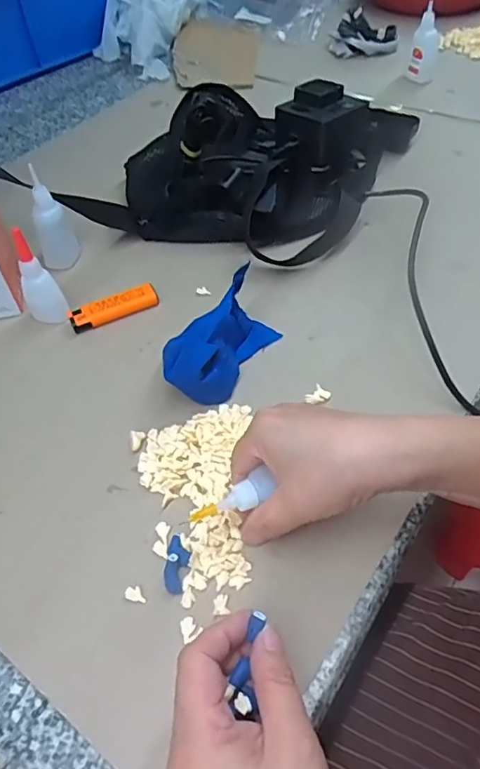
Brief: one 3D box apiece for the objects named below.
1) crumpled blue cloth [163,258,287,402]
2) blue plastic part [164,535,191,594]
[{"bbox_3d":[-0.018,-0.037,0.428,0.055,0.060,0.104,23,57,23],"label":"crumpled blue cloth"},{"bbox_3d":[-0.039,0.110,0.336,0.014,0.008,0.035,5,51,10],"label":"blue plastic part"}]

